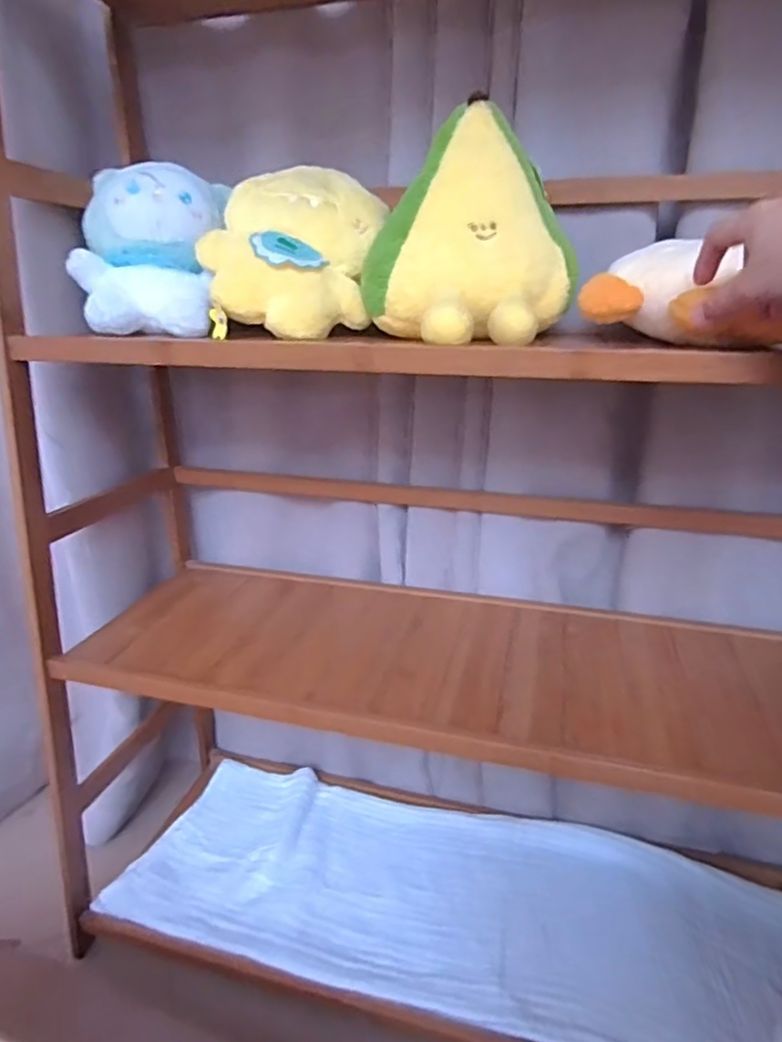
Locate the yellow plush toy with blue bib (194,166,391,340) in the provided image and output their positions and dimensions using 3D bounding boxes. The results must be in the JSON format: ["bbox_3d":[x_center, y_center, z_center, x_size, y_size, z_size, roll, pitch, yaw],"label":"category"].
[{"bbox_3d":[-0.100,-0.264,0.610,0.177,0.143,0.090,1,20,1],"label":"yellow plush toy with blue bib"}]

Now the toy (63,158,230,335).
[{"bbox_3d":[-0.246,-0.282,0.642,0.154,0.157,0.137,-7,21,-18],"label":"toy"}]

